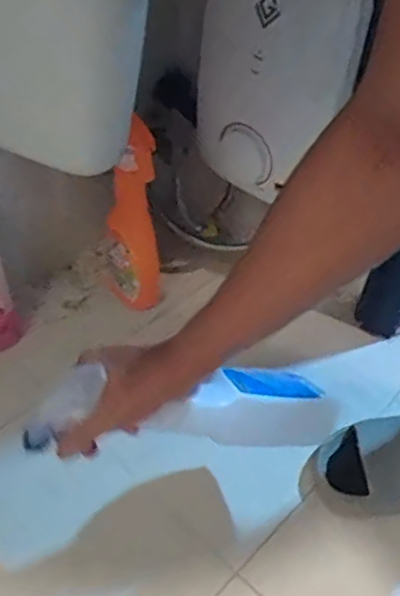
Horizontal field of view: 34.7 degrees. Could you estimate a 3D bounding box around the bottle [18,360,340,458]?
[{"bbox_3d":[0.001,0.091,0.531,0.275,0.079,0.050,6,40,-30],"label":"bottle"}]

